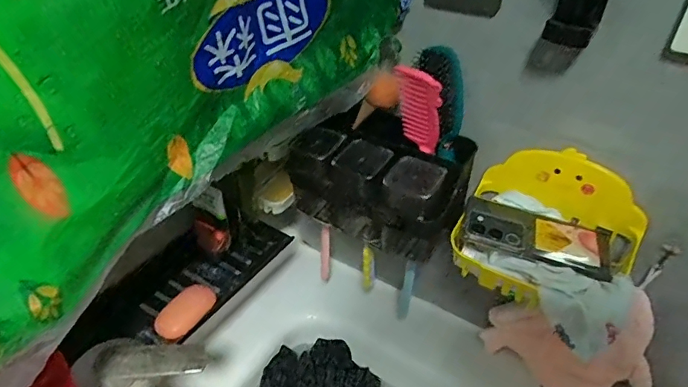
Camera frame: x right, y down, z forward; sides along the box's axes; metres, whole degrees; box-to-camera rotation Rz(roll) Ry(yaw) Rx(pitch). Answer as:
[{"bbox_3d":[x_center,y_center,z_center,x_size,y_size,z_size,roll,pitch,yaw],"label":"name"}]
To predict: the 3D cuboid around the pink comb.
[{"bbox_3d":[0.087,-0.094,0.549,0.054,0.125,0.012,23,63,25],"label":"pink comb"}]

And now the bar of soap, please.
[{"bbox_3d":[-0.201,0.148,0.613,0.040,0.021,0.081,22,41,24],"label":"bar of soap"}]

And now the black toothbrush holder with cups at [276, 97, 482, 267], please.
[{"bbox_3d":[0.041,-0.015,0.619,0.223,0.138,0.088,20,40,21],"label":"black toothbrush holder with cups"}]

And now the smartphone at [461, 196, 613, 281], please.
[{"bbox_3d":[0.220,0.046,0.561,0.157,0.014,0.076,19,45,10],"label":"smartphone"}]

